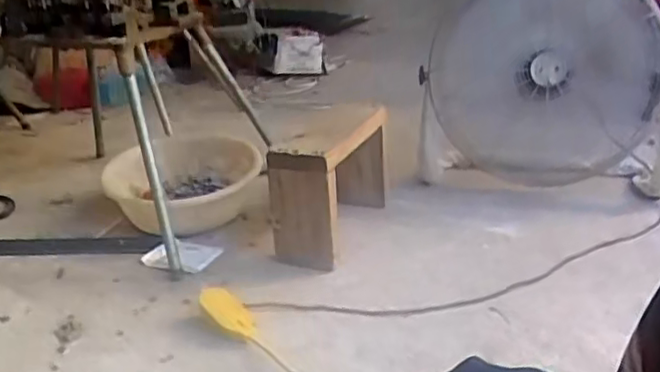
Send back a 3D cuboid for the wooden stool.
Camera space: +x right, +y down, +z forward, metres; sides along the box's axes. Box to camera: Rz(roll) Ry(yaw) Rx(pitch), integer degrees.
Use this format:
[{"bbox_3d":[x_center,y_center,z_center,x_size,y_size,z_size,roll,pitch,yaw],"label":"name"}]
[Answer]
[{"bbox_3d":[0.009,-0.018,1.473,0.141,0.247,0.369,6,26,21],"label":"wooden stool"}]

